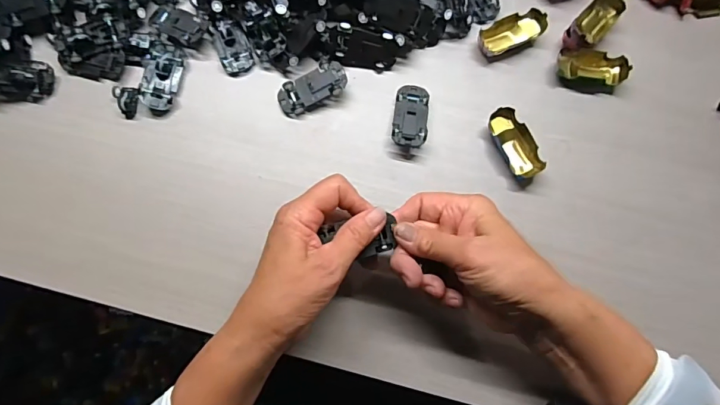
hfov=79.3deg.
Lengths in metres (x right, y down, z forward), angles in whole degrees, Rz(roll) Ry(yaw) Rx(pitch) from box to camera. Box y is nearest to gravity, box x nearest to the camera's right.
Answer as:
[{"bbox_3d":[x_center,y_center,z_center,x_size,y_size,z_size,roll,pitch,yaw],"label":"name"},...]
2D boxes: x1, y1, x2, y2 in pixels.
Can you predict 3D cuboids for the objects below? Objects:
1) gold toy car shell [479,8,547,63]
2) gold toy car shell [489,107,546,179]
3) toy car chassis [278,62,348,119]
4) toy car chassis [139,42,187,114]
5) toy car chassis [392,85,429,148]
[{"bbox_3d":[0.144,-0.160,0.413,0.063,0.017,0.031,-25,78,-6],"label":"gold toy car shell"},{"bbox_3d":[0.138,-0.052,0.387,0.028,0.016,0.064,-28,79,-7],"label":"gold toy car shell"},{"bbox_3d":[-0.044,-0.105,0.398,0.064,0.016,0.034,-21,78,-6],"label":"toy car chassis"},{"bbox_3d":[-0.181,-0.115,0.399,0.028,0.018,0.064,11,77,2],"label":"toy car chassis"},{"bbox_3d":[0.046,-0.077,0.392,0.031,0.019,0.063,7,77,1],"label":"toy car chassis"}]

